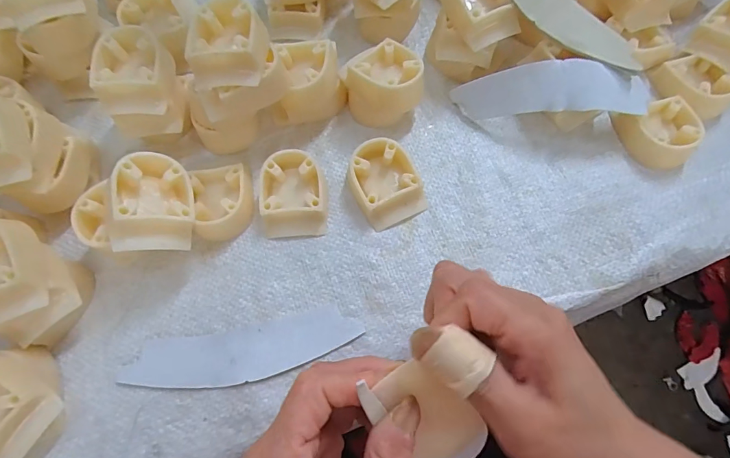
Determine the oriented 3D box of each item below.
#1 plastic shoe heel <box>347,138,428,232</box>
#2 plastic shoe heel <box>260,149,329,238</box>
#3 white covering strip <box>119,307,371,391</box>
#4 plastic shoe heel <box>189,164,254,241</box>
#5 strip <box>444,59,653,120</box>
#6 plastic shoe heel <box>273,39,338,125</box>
[{"bbox_3d":[0.015,-0.034,0.290,0.050,0.025,0.056,-26,71,-8],"label":"plastic shoe heel"},{"bbox_3d":[-0.052,-0.026,0.289,0.046,0.023,0.057,-4,70,0],"label":"plastic shoe heel"},{"bbox_3d":[-0.079,0.081,0.260,0.149,0.004,0.036,-10,70,-2],"label":"white covering strip"},{"bbox_3d":[-0.104,-0.019,0.288,0.041,0.021,0.051,-4,70,0],"label":"plastic shoe heel"},{"bbox_3d":[0.139,-0.099,0.298,0.134,0.046,0.029,2,70,2],"label":"strip"},{"bbox_3d":[-0.043,-0.114,0.310,0.048,0.042,0.053,-2,70,1],"label":"plastic shoe heel"}]

